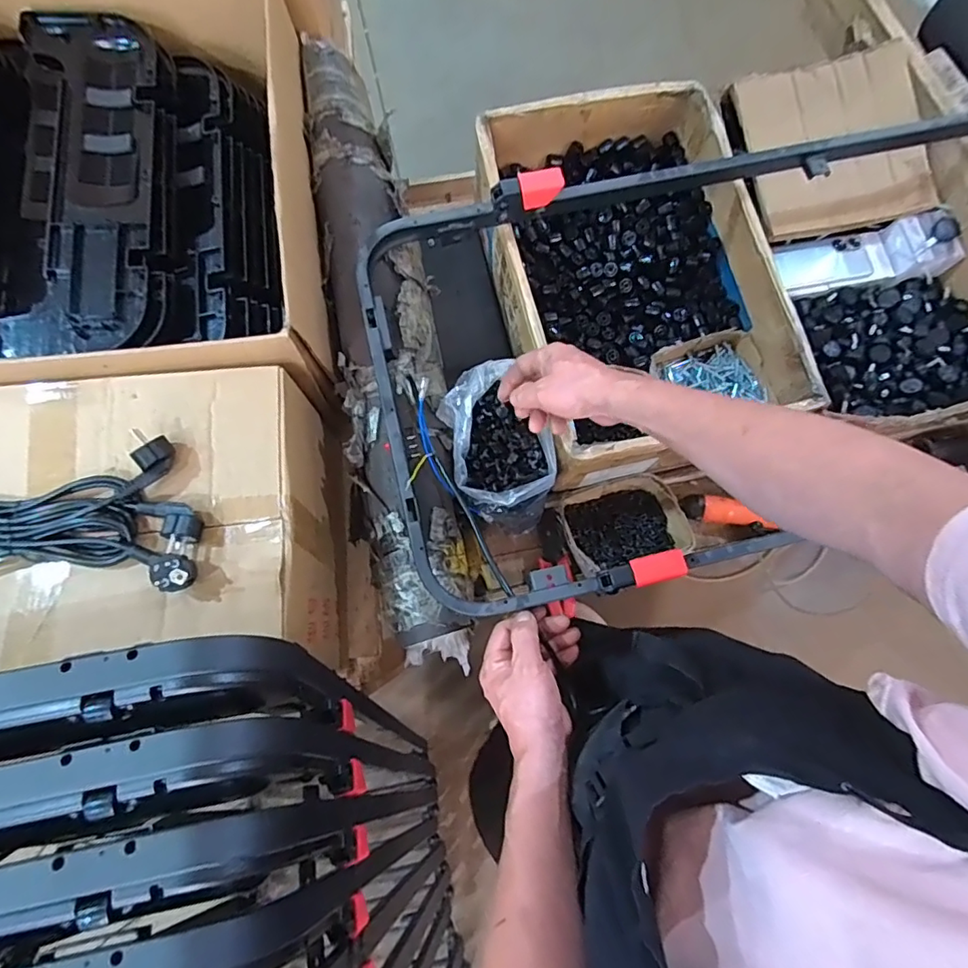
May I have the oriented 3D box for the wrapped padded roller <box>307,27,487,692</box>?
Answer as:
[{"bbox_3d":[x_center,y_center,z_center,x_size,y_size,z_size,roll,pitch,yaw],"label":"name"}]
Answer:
[{"bbox_3d":[-0.130,-0.213,0.690,0.139,0.084,0.868,-9,77,-3],"label":"wrapped padded roller"}]

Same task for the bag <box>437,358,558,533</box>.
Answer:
[{"bbox_3d":[0.019,-0.042,0.711,0.126,0.122,0.206,-17,78,-5],"label":"bag"}]

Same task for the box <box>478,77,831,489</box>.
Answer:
[{"bbox_3d":[0.207,-0.301,0.789,0.359,0.139,0.515,-14,78,-5],"label":"box"}]

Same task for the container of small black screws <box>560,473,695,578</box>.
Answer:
[{"bbox_3d":[0.199,0.058,0.785,0.164,0.059,0.124,-13,77,-4],"label":"container of small black screws"}]

